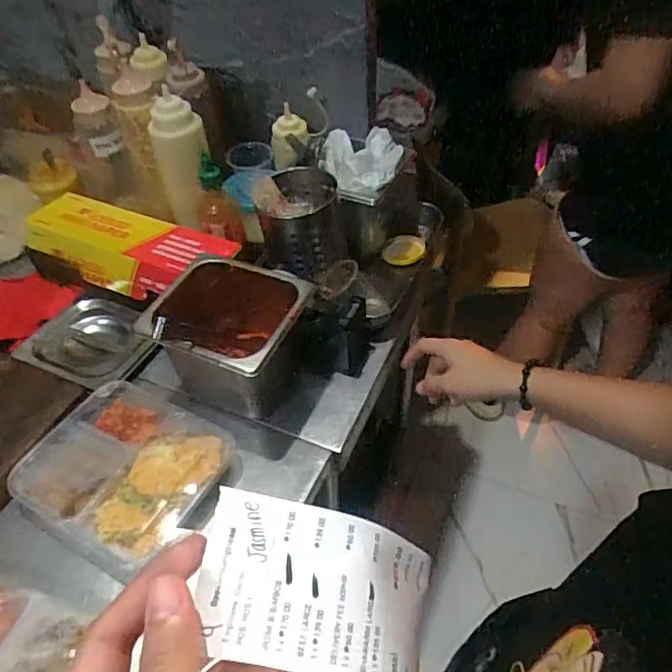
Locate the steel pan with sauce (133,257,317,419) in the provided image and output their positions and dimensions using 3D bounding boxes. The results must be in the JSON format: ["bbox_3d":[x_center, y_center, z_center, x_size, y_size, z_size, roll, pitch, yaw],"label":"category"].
[{"bbox_3d":[-0.131,0.008,0.740,0.166,0.155,0.167,16,49,16],"label":"steel pan with sauce"}]

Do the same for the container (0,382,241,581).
[{"bbox_3d":[-0.244,0.156,0.675,0.226,0.042,0.201,23,52,22],"label":"container"}]

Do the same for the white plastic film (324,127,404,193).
[{"bbox_3d":[0.044,-0.271,0.878,0.117,0.039,0.172,-11,47,-8],"label":"white plastic film"}]

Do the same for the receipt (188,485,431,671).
[{"bbox_3d":[-0.007,0.095,0.211,0.080,0.040,0.054,5,47,6],"label":"receipt"}]

